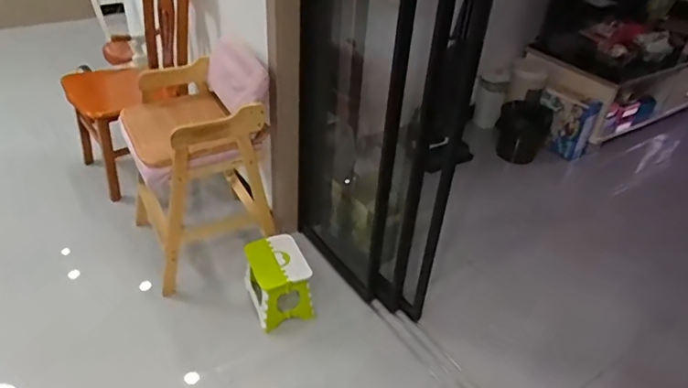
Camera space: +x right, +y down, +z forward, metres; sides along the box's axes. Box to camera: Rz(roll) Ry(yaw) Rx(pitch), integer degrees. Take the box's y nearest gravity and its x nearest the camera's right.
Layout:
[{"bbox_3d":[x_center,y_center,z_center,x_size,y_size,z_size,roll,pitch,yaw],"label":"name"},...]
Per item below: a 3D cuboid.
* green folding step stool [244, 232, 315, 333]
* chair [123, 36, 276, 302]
[{"bbox_3d":[-0.218,0.300,1.783,0.203,0.196,0.260,-10,42,-21],"label":"green folding step stool"},{"bbox_3d":[-0.520,-0.130,1.869,0.453,0.740,0.502,-15,44,-26],"label":"chair"}]

